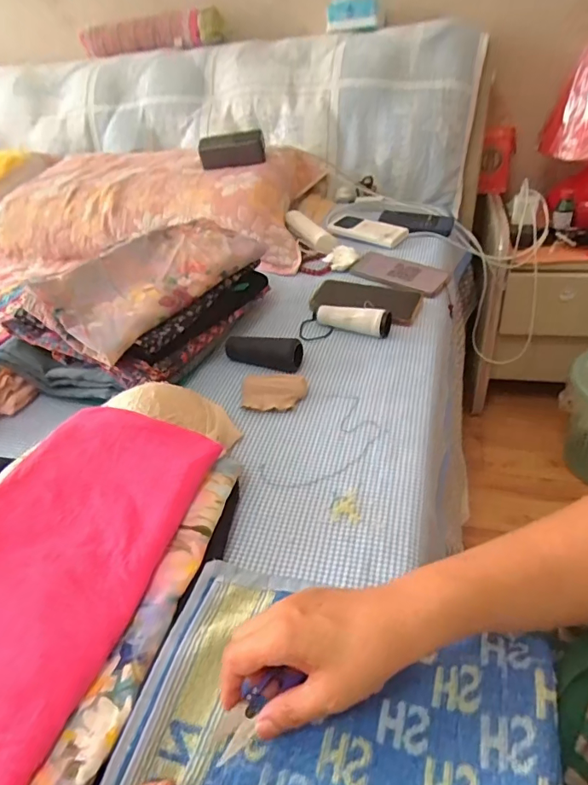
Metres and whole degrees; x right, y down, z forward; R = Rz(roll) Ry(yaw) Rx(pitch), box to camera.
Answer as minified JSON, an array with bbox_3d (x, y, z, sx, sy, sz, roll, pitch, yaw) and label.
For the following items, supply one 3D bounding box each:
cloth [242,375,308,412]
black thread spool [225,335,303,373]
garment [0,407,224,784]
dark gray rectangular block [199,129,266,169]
[{"bbox_3d":[-0.025,-0.002,0.589,0.080,0.017,0.050,-2,39,3],"label":"cloth"},{"bbox_3d":[-0.043,-0.055,0.644,0.109,0.031,0.034,8,40,14],"label":"black thread spool"},{"bbox_3d":[-0.206,0.140,0.385,0.194,0.060,0.319,9,40,15],"label":"garment"},{"bbox_3d":[-0.126,-0.488,0.968,0.133,0.058,0.052,-4,40,3],"label":"dark gray rectangular block"}]

